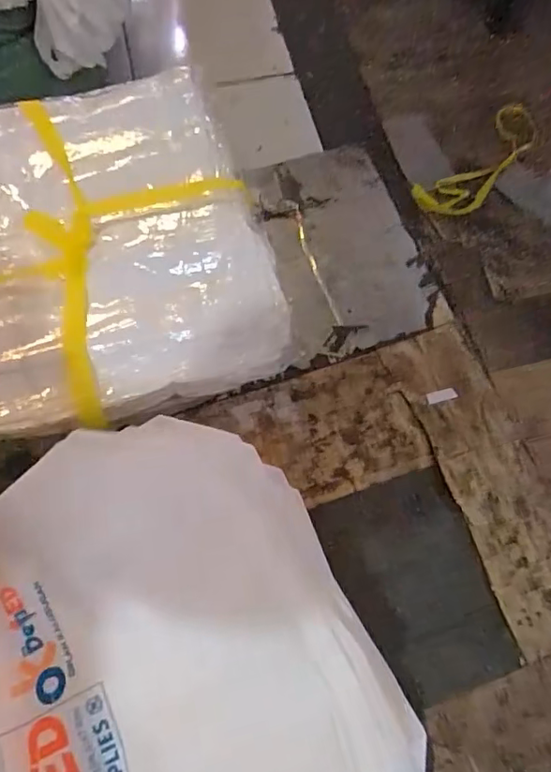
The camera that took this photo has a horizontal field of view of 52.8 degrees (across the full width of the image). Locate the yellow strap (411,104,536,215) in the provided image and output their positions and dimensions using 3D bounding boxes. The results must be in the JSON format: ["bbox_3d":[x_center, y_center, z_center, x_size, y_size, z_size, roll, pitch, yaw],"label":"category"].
[{"bbox_3d":[0.513,-0.556,1.394,0.442,0.062,0.155,-41,74,-17],"label":"yellow strap"}]

